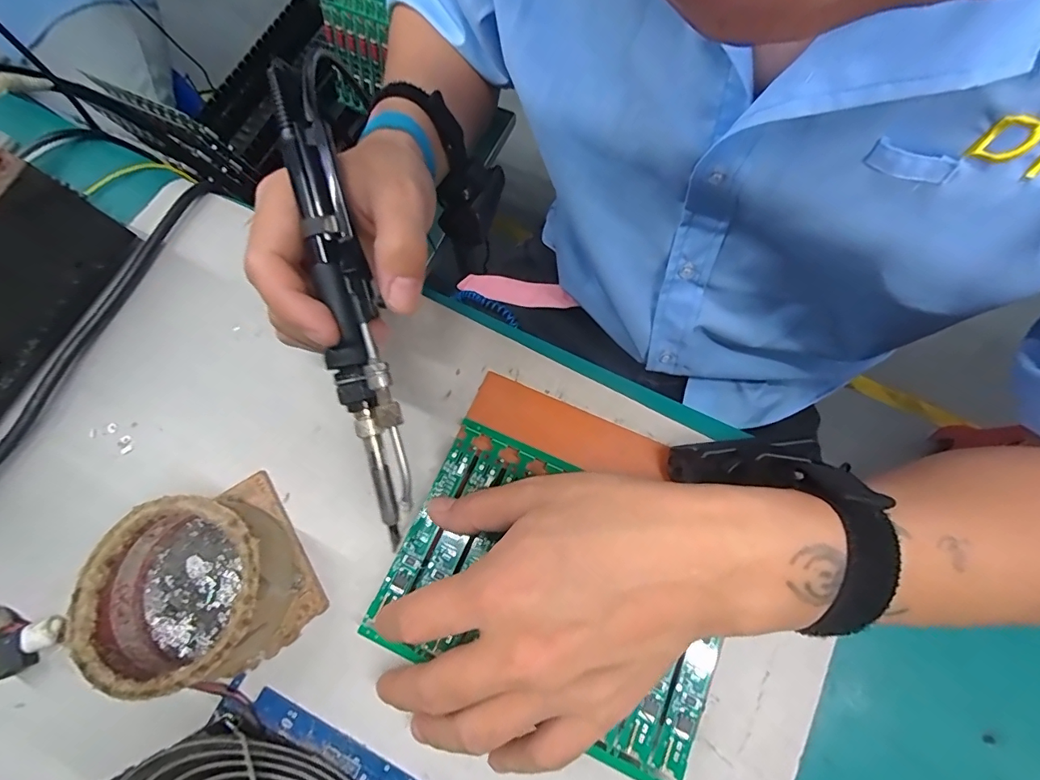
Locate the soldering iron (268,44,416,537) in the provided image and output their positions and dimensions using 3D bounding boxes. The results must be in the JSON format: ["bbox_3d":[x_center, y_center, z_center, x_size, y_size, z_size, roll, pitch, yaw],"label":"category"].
[{"bbox_3d":[-0.076,-0.040,0.206,0.026,0.020,0.212,-12,93,-3],"label":"soldering iron"}]

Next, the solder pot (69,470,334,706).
[{"bbox_3d":[-0.158,0.097,0.229,0.090,0.050,0.090,-35,76,-10],"label":"solder pot"}]

